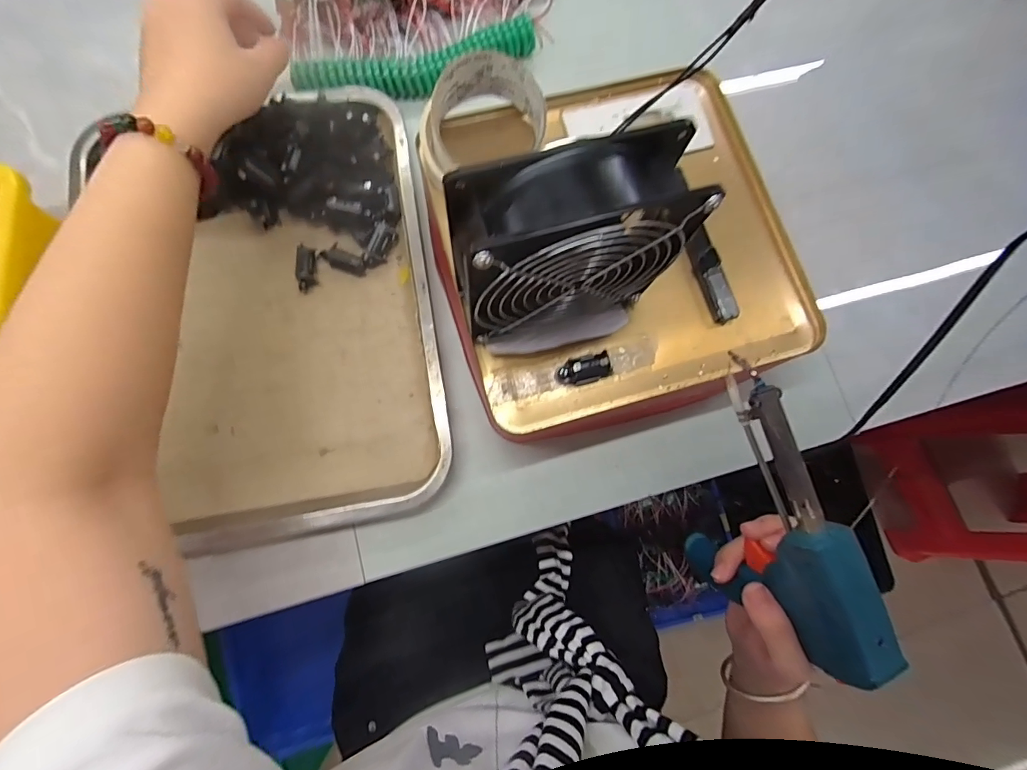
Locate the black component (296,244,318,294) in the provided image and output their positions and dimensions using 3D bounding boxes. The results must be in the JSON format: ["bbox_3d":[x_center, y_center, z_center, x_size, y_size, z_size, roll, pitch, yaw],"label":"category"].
[{"bbox_3d":[-0.164,-0.091,0.354,0.012,0.013,0.035,0,91,-1],"label":"black component"}]

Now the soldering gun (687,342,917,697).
[{"bbox_3d":[0.154,0.088,0.294,0.030,0.160,0.171,-21,74,-8],"label":"soldering gun"}]

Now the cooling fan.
[{"bbox_3d":[0.023,-0.072,0.249,0.125,0.115,0.048,-16,80,-6],"label":"cooling fan"}]

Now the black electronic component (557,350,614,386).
[{"bbox_3d":[0.046,-0.011,0.290,0.032,0.014,0.016,-14,80,-5],"label":"black electronic component"}]

